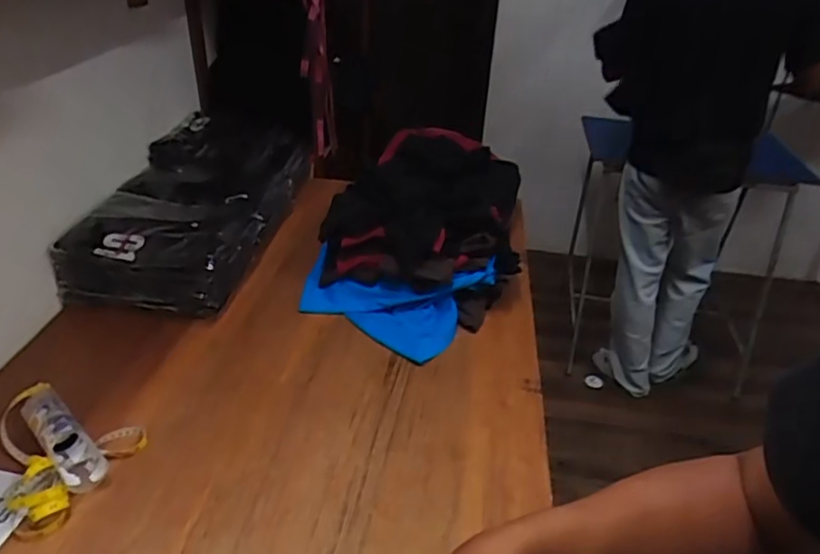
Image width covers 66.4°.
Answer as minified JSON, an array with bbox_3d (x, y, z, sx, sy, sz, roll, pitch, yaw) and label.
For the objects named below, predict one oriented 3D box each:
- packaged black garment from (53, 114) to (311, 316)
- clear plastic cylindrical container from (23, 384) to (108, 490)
[{"bbox_3d":[-0.453,-0.162,1.397,0.319,0.165,0.645,8,32,4],"label":"packaged black garment"},{"bbox_3d":[-0.497,0.218,0.885,0.200,0.056,0.055,31,40,34],"label":"clear plastic cylindrical container"}]

